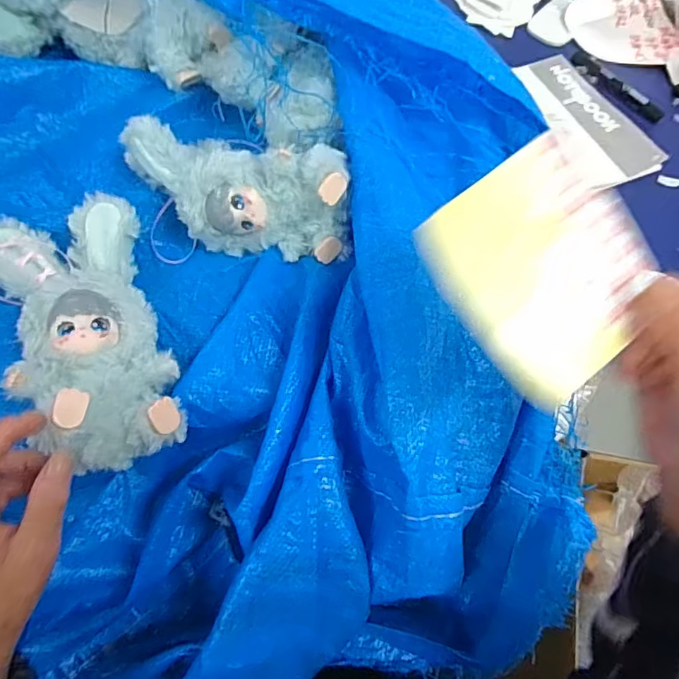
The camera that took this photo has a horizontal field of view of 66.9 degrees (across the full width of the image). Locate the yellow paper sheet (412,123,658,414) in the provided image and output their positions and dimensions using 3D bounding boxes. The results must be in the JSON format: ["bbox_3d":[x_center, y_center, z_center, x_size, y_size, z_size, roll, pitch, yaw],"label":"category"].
[{"bbox_3d":[0.115,-0.040,0.281,0.111,0.006,0.119,-36,90,-6],"label":"yellow paper sheet"}]

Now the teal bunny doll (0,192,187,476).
[{"bbox_3d":[-0.200,-0.016,0.394,0.117,0.062,0.230,-22,66,-14],"label":"teal bunny doll"}]

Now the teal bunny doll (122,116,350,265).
[{"bbox_3d":[-0.098,-0.148,0.459,0.224,0.077,0.102,13,63,3],"label":"teal bunny doll"}]

